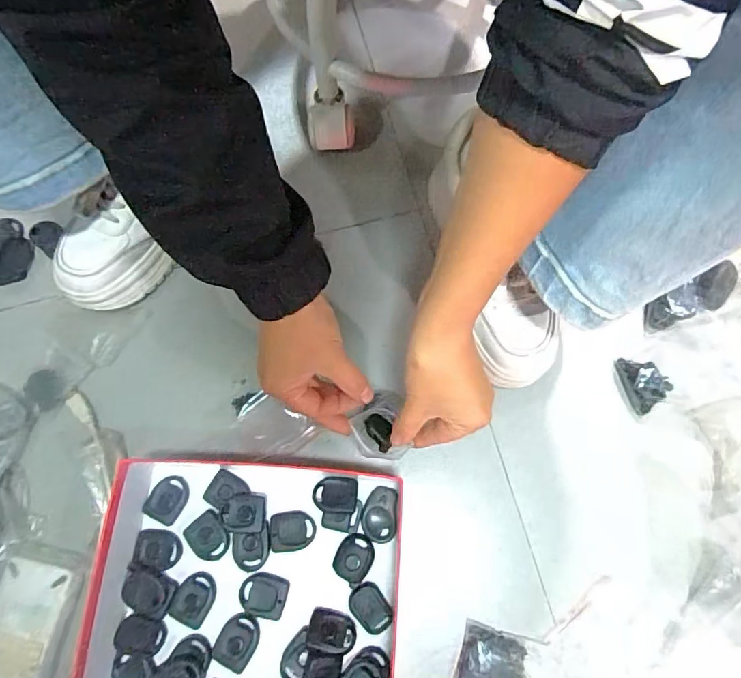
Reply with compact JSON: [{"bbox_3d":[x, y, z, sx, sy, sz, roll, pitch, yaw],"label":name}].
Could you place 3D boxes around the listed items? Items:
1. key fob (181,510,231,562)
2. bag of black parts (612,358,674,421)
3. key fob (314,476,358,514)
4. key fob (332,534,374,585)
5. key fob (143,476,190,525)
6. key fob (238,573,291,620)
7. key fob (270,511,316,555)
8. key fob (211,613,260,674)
[{"bbox_3d":[-0.140,0.171,0.418,0.034,0.008,0.040,-31,74,-9],"label":"key fob"},{"bbox_3d":[0.253,0.042,0.448,0.034,0.026,0.055,-12,72,-3],"label":"bag of black parts"},{"bbox_3d":[-0.031,0.138,0.428,0.038,0.005,0.030,3,72,2],"label":"key fob"},{"bbox_3d":[-0.014,0.188,0.415,0.030,0.004,0.038,30,75,10],"label":"key fob"},{"bbox_3d":[-0.180,0.142,0.428,0.029,0.008,0.039,25,74,8],"label":"key fob"},{"bbox_3d":[-0.090,0.214,0.402,0.039,0.009,0.031,16,73,6],"label":"key fob"},{"bbox_3d":[-0.068,0.166,0.418,0.038,0.006,0.032,-7,72,-2],"label":"key fob"},{"bbox_3d":[-0.108,0.245,0.390,0.032,0.005,0.038,27,74,9],"label":"key fob"}]

